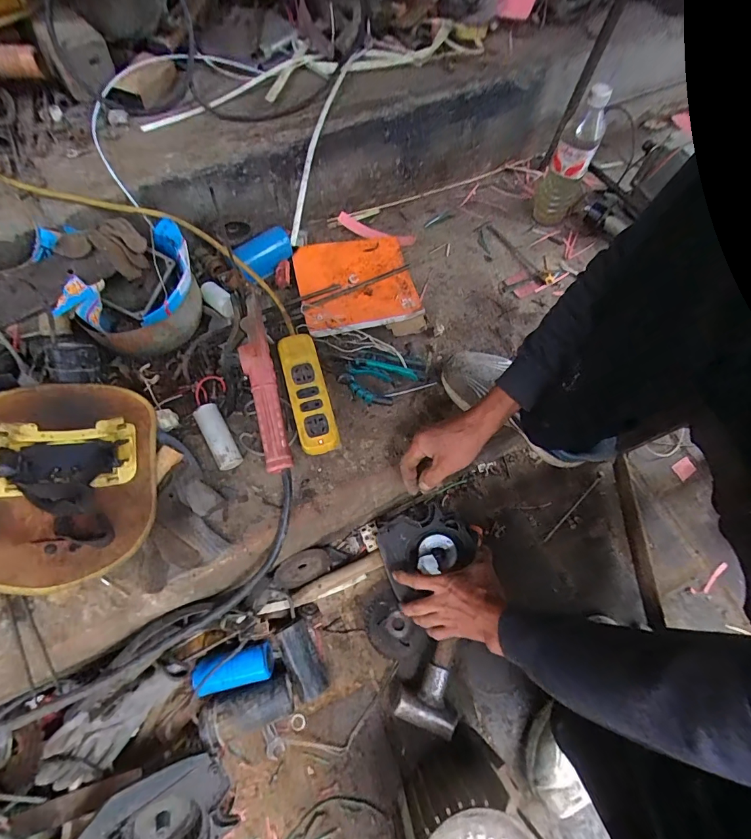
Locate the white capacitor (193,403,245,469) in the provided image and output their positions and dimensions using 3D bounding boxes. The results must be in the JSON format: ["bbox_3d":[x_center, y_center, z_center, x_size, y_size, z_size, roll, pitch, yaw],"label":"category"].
[{"bbox_3d":[-0.228,0.026,0.584,0.035,0.038,0.097,-28,70,-14],"label":"white capacitor"}]

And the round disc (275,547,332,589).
[{"bbox_3d":[-0.117,0.236,0.638,0.087,0.082,0.009,-24,45,-15],"label":"round disc"}]

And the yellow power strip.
[{"bbox_3d":[-0.102,-0.037,0.612,0.056,0.051,0.185,-15,67,-9],"label":"yellow power strip"}]

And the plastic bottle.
[{"bbox_3d":[0.349,-0.457,0.717,0.070,0.223,0.056,32,68,11],"label":"plastic bottle"}]

